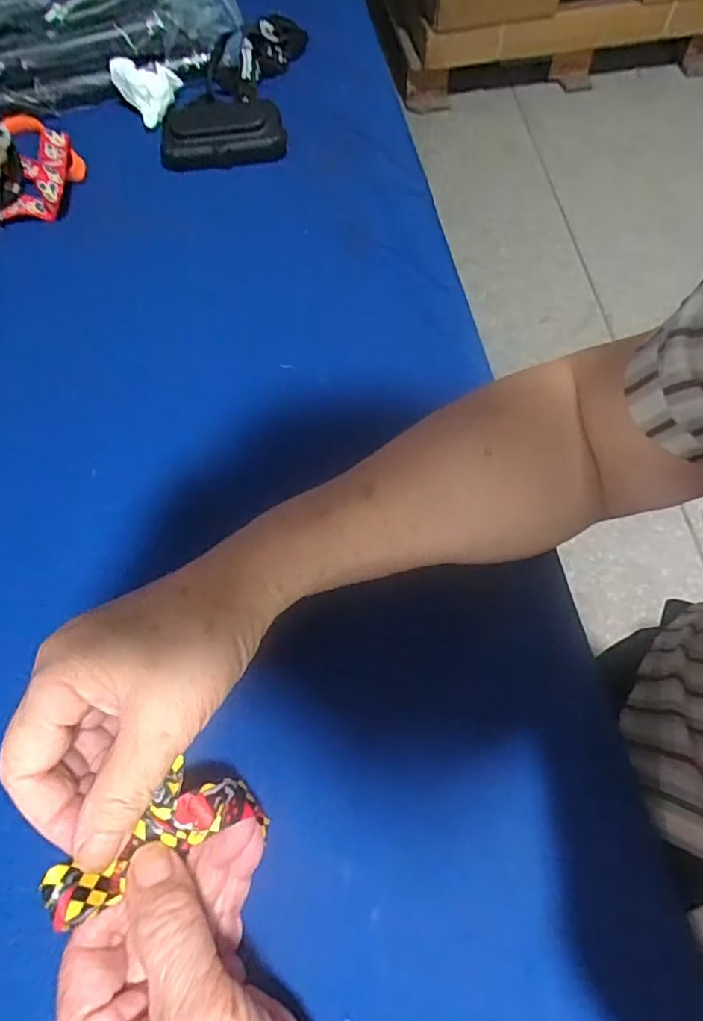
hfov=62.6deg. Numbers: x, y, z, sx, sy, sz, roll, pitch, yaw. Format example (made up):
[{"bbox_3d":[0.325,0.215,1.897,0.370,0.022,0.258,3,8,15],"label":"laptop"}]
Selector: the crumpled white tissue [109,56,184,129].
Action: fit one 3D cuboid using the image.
[{"bbox_3d":[-0.184,-0.384,0.533,0.059,0.041,0.055,-21,66,-8],"label":"crumpled white tissue"}]

